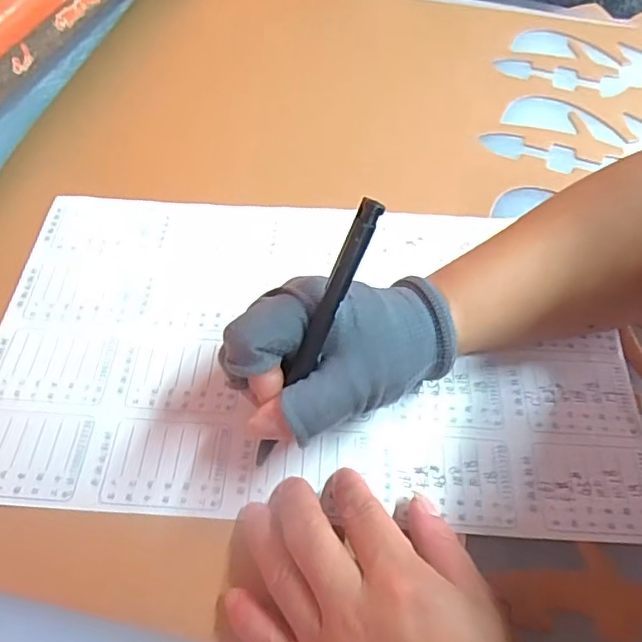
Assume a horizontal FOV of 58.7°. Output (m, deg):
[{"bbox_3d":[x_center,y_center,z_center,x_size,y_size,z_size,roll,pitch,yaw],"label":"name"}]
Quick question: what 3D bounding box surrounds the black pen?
[{"bbox_3d":[-0.005,0.012,0.243,0.010,0.136,0.009,33,29,18],"label":"black pen"}]

